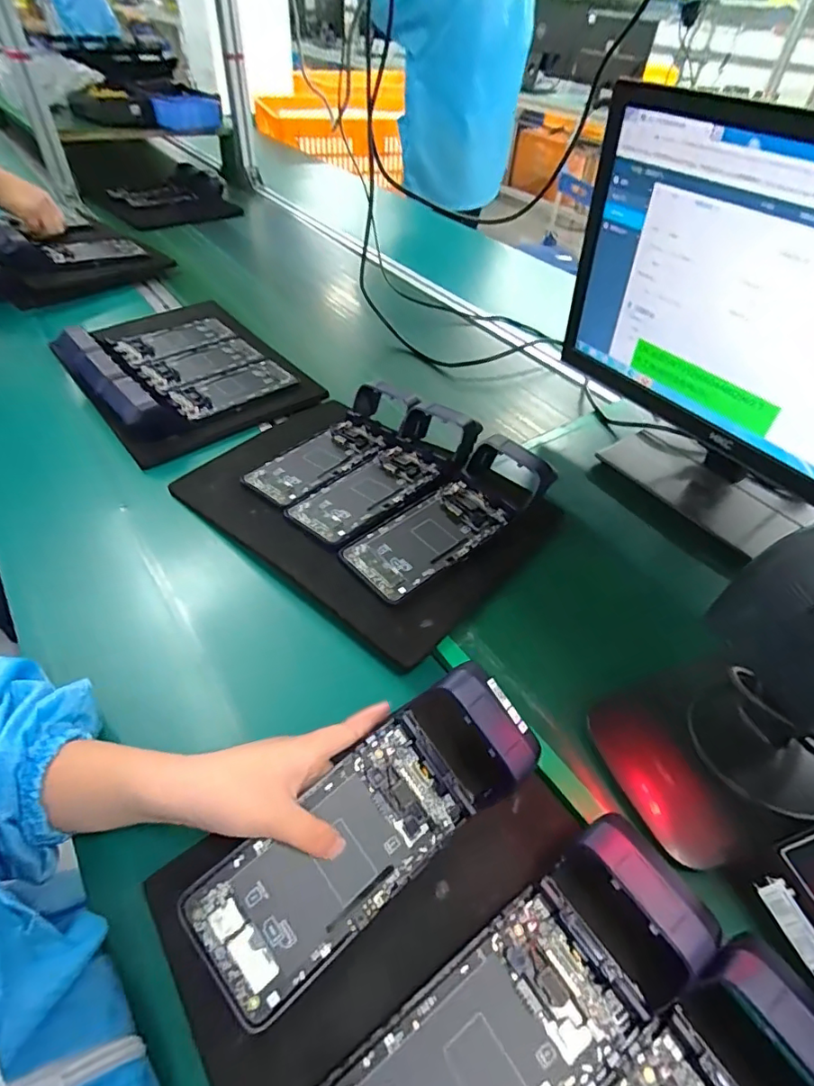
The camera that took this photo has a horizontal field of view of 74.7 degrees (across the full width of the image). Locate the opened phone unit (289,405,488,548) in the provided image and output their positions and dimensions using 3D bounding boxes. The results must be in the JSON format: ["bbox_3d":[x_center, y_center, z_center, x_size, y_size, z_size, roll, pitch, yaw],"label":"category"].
[{"bbox_3d":[-0.018,-0.075,0.545,0.091,0.040,0.217,34,52,25],"label":"opened phone unit"}]

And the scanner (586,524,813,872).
[{"bbox_3d":[0.222,0.073,0.305,0.153,0.239,0.119,-19,51,-22],"label":"scanner"}]

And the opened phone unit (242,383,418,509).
[{"bbox_3d":[-0.078,-0.115,0.598,0.085,0.051,0.220,34,53,25],"label":"opened phone unit"}]

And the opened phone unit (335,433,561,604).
[{"bbox_3d":[0.044,-0.033,0.508,0.228,0.049,0.087,-30,55,-29],"label":"opened phone unit"}]

